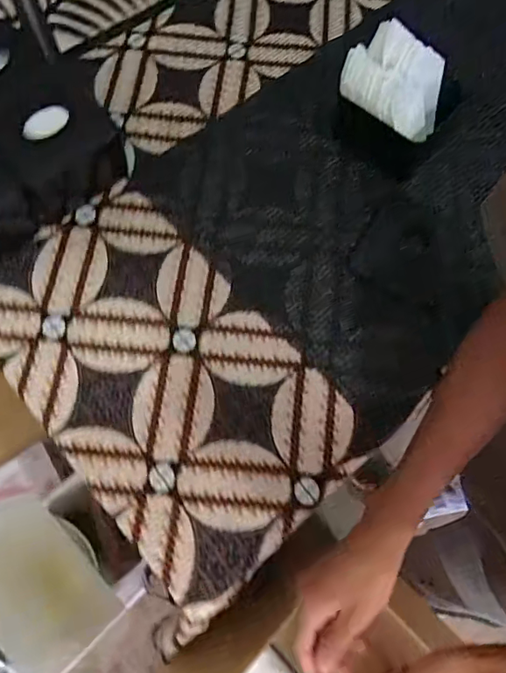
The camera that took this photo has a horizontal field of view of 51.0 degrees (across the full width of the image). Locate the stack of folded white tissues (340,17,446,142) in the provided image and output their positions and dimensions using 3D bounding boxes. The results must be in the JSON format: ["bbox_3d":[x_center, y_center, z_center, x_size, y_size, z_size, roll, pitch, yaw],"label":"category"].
[{"bbox_3d":[0.176,-0.307,0.639,0.120,0.057,0.094,34,71,10],"label":"stack of folded white tissues"}]

